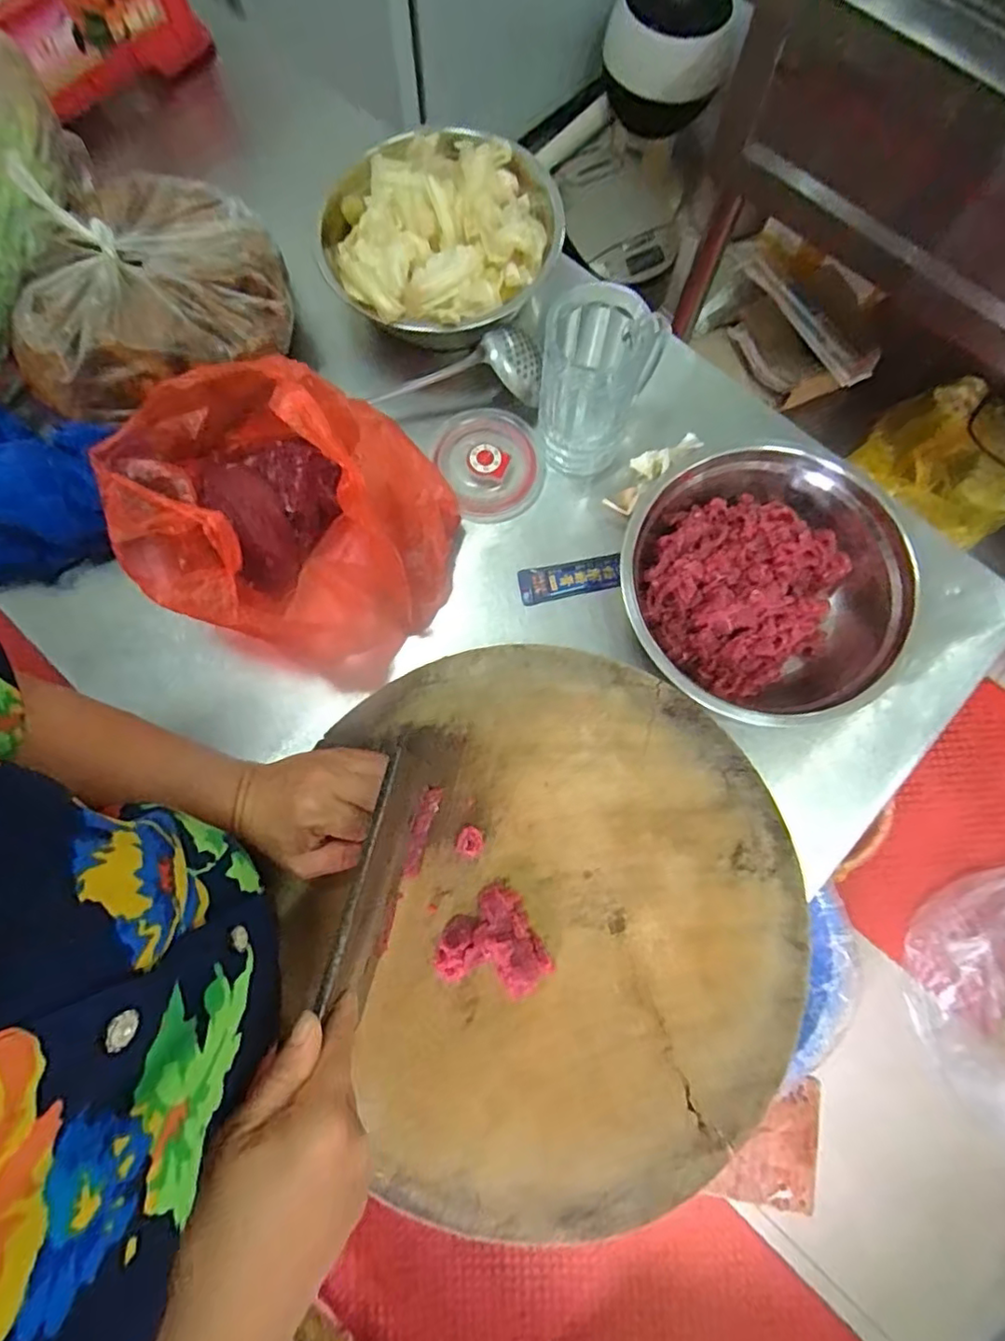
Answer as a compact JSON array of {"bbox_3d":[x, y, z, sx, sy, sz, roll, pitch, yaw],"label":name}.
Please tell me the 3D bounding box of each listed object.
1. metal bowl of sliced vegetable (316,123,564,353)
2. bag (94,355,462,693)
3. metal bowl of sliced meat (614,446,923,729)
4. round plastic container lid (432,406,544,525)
[{"bbox_3d":[-0.057,-0.376,0.536,0.206,0.075,0.199,0,78,0],"label":"metal bowl of sliced vegetable"},{"bbox_3d":[-0.174,-0.118,0.449,0.255,0.177,0.185,17,78,4],"label":"bag"},{"bbox_3d":[0.210,-0.066,0.467,0.198,0.080,0.205,0,78,0],"label":"metal bowl of sliced meat"},{"bbox_3d":[-0.009,-0.185,0.534,0.088,0.024,0.100,-26,79,-5],"label":"round plastic container lid"}]

